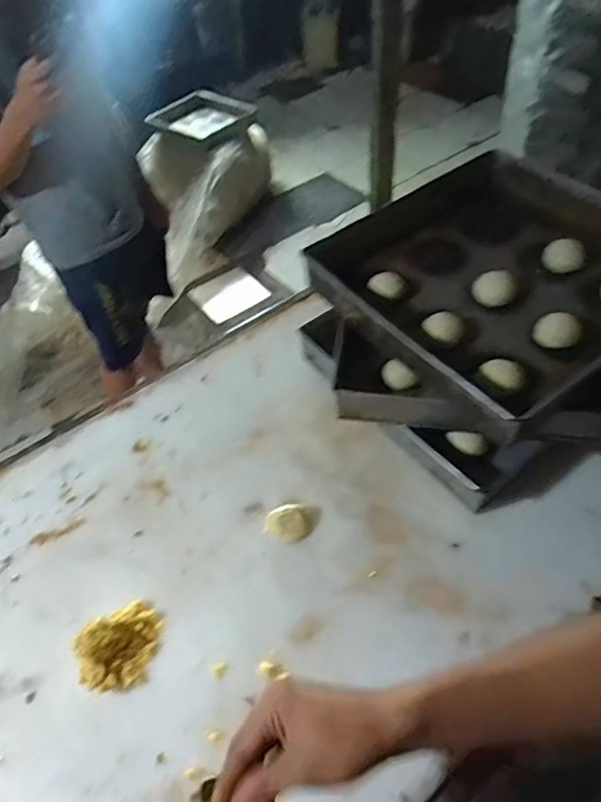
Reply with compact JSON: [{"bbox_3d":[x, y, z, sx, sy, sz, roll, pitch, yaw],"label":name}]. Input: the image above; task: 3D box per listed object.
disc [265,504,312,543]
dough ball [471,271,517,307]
[{"bbox_3d":[-0.016,0.170,0.745,0.060,0.024,0.049,-15,51,-6],"label":"disc"},{"bbox_3d":[0.281,-0.164,0.778,0.062,0.033,0.052,12,54,15],"label":"dough ball"}]

